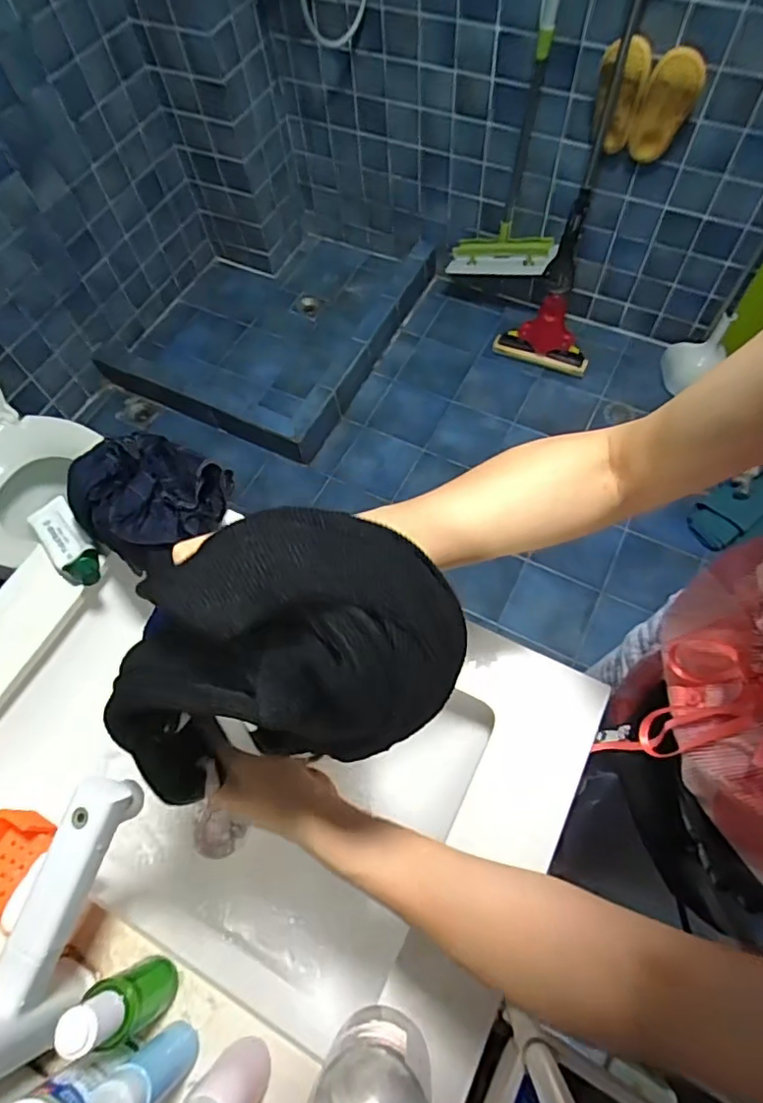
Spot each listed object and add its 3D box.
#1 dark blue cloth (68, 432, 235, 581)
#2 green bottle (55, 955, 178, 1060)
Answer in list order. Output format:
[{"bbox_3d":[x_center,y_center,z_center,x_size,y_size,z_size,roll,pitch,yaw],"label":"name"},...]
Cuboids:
[{"bbox_3d":[-0.239,-0.064,0.591,0.156,0.075,0.139,32,70,17],"label":"dark blue cloth"},{"bbox_3d":[-0.177,0.309,0.393,0.031,0.112,0.038,-26,66,-9],"label":"green bottle"}]

